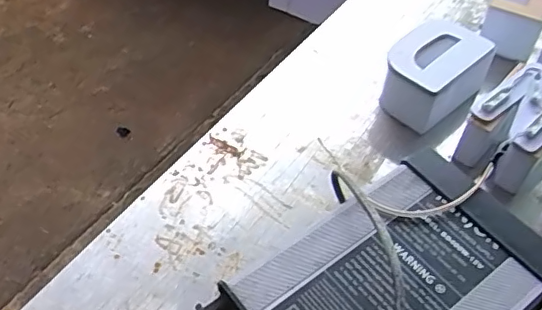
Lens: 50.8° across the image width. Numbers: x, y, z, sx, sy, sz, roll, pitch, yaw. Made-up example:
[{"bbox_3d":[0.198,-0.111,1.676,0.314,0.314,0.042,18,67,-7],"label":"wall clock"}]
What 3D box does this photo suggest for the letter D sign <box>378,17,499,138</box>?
[{"bbox_3d":[0.129,-0.066,0.445,0.085,0.047,0.058,-37,60,-27],"label":"letter D sign"}]

